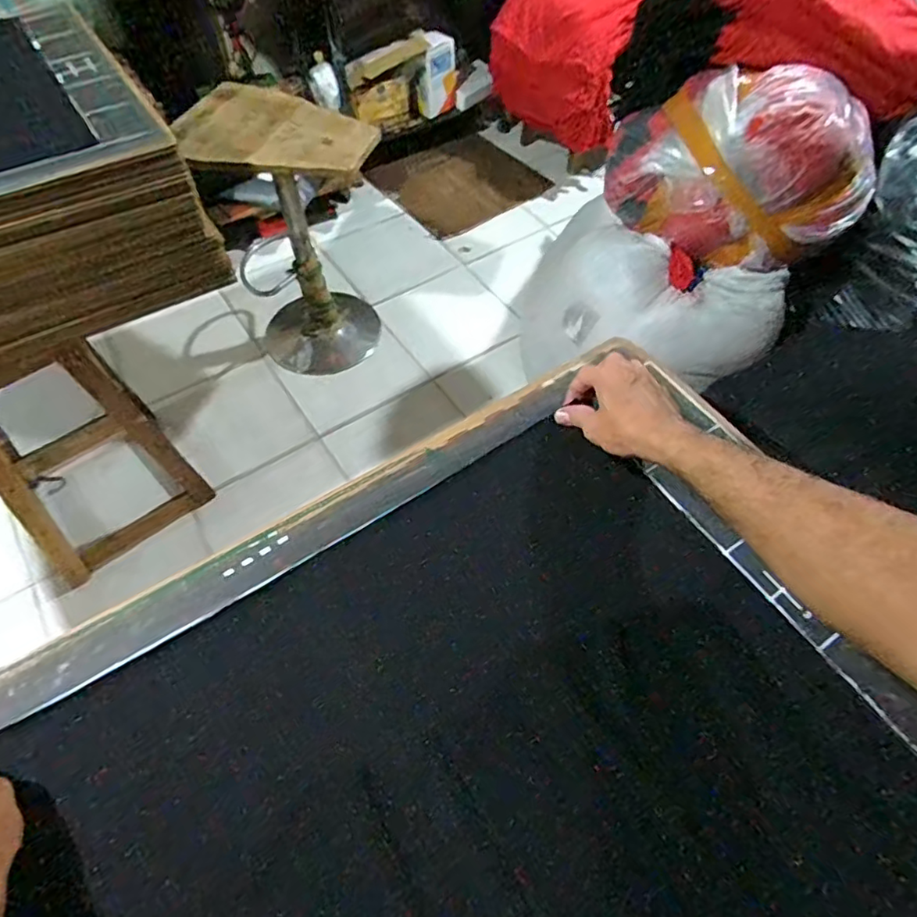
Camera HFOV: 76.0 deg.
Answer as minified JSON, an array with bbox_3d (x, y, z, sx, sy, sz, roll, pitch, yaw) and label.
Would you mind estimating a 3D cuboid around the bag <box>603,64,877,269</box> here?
[{"bbox_3d":[0.554,-0.583,1.166,0.488,0.278,0.248,27,60,15],"label":"bag"}]

